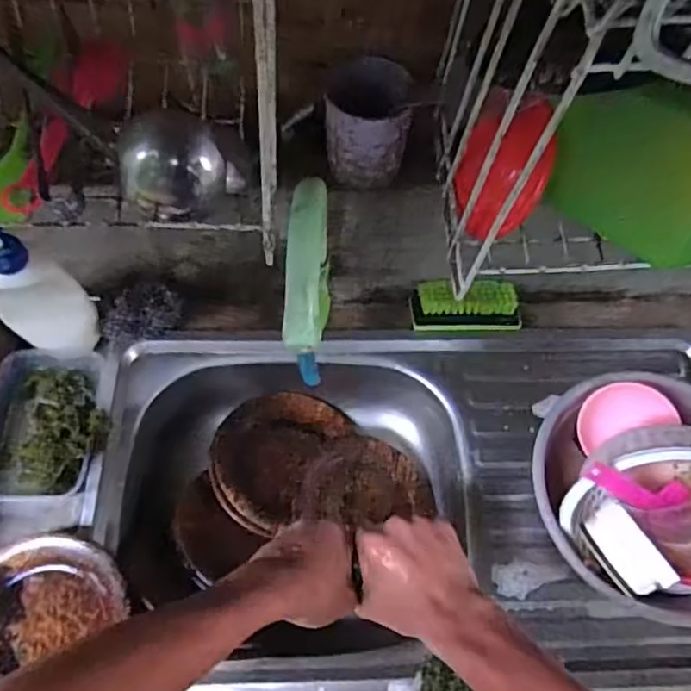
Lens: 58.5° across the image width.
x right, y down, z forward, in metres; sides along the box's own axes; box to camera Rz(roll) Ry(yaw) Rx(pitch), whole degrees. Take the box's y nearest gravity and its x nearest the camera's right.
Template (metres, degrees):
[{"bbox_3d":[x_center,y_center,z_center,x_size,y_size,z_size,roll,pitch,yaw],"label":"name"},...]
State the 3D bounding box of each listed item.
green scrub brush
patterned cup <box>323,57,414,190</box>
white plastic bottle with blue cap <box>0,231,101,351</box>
[{"bbox_3d":[0.151,-0.052,0.778,0.135,0.044,0.048,-1,62,-4],"label":"green scrub brush"},{"bbox_3d":[0.021,-0.219,0.606,0.079,0.086,0.083,5,61,-1],"label":"patterned cup"},{"bbox_3d":[-0.325,-0.048,0.654,0.056,0.206,0.076,36,66,16],"label":"white plastic bottle with blue cap"}]

